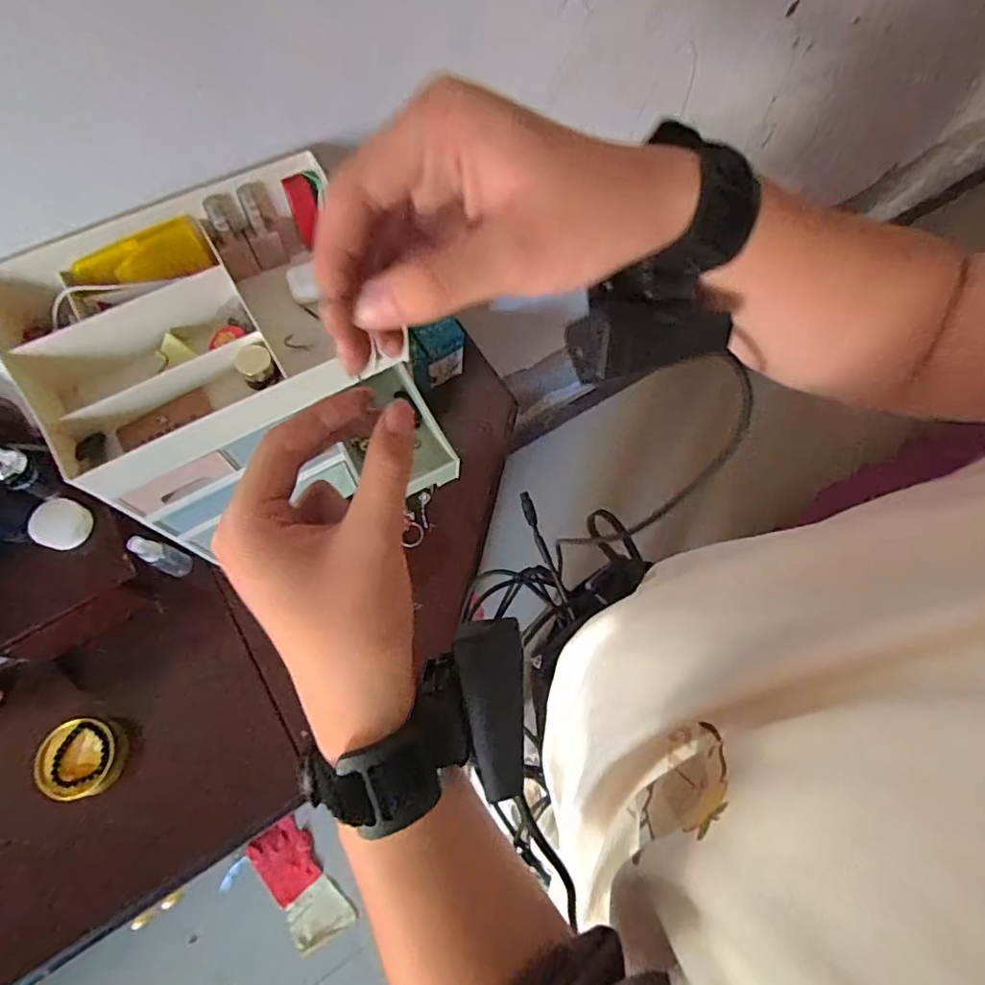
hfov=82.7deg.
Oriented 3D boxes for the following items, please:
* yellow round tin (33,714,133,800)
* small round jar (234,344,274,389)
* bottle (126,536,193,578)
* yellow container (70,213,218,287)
[{"bbox_3d":[-0.472,0.309,0.651,0.083,0.044,0.080,1,69,-2],"label":"yellow round tin"},{"bbox_3d":[-0.227,-0.120,0.541,0.037,0.024,0.037,0,95,-6],"label":"small round jar"},{"bbox_3d":[-0.414,0.080,0.700,0.022,0.110,0.029,22,70,6],"label":"bottle"},{"bbox_3d":[-0.329,-0.219,0.530,0.116,0.037,0.027,-25,72,-11],"label":"yellow container"}]

